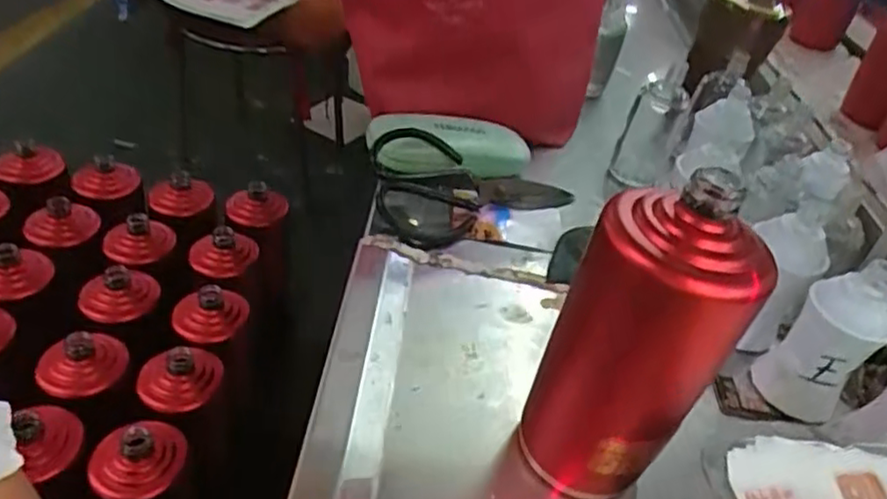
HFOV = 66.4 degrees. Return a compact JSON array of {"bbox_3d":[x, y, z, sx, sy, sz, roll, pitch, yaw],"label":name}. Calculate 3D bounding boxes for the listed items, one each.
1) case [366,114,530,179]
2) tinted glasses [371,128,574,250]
[{"bbox_3d":[0.006,-0.095,0.627,0.172,0.046,0.060,-2,36,-33],"label":"case"},{"bbox_3d":[0.028,-0.067,0.597,0.196,0.058,0.099,-14,42,-26],"label":"tinted glasses"}]

